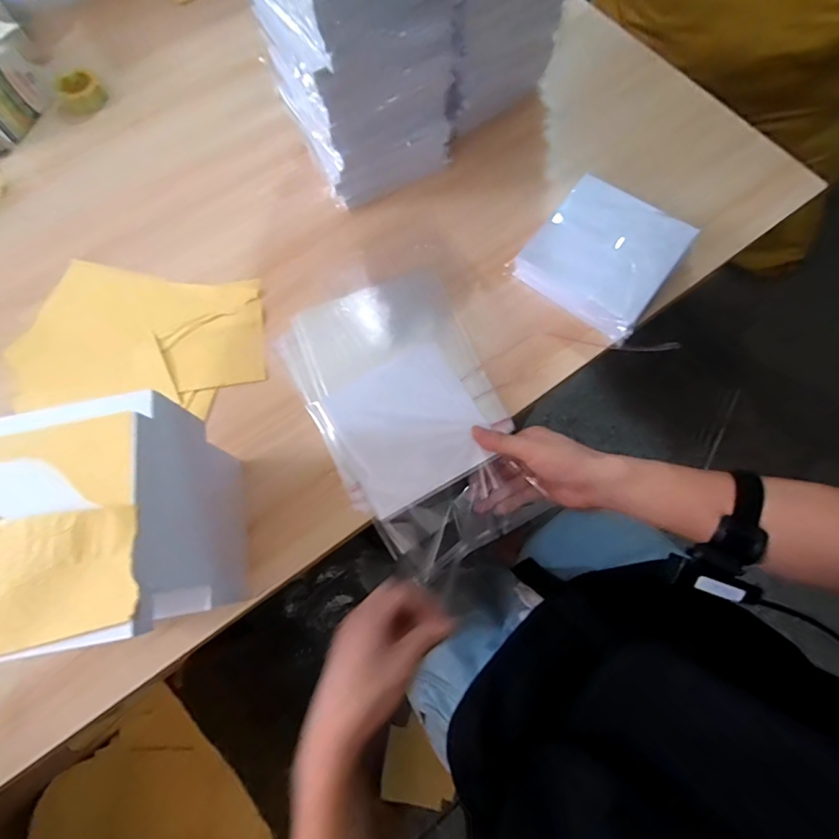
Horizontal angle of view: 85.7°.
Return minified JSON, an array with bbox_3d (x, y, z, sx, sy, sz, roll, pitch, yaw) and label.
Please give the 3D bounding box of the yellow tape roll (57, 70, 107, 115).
[{"bbox_3d":[-0.510,-0.495,0.683,0.057,0.025,0.057,-1,72,2],"label":"yellow tape roll"}]

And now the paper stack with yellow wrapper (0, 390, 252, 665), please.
[{"bbox_3d":[-0.260,0.092,0.378,0.161,0.163,0.176,-17,72,-3],"label":"paper stack with yellow wrapper"}]

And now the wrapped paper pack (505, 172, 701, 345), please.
[{"bbox_3d":[0.219,-0.195,0.537,0.153,0.046,0.151,40,78,13],"label":"wrapped paper pack"}]

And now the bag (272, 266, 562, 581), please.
[{"bbox_3d":[-0.011,-0.015,0.511,0.205,0.032,0.335,-29,74,-7],"label":"bag"}]

